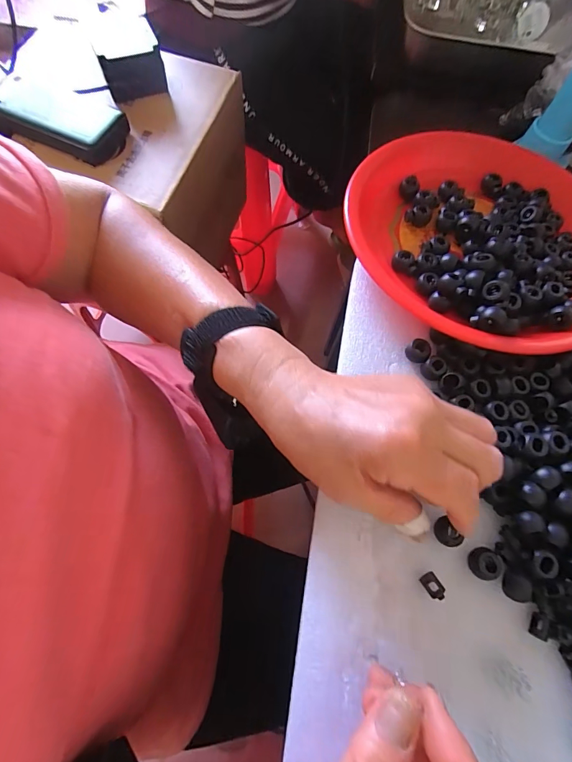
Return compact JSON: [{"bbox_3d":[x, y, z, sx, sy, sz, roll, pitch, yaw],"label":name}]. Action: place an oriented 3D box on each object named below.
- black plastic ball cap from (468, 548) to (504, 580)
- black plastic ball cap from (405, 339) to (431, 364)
[{"bbox_3d":[0.122,0.111,0.225,0.020,0.011,0.017,28,72,10],"label":"black plastic ball cap"},{"bbox_3d":[0.096,-0.021,0.272,0.016,0.010,0.016,0,69,0],"label":"black plastic ball cap"}]

